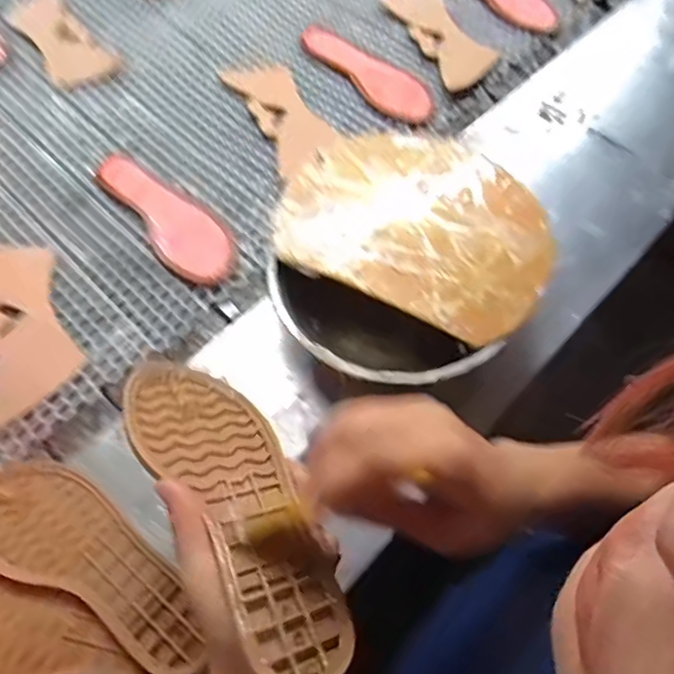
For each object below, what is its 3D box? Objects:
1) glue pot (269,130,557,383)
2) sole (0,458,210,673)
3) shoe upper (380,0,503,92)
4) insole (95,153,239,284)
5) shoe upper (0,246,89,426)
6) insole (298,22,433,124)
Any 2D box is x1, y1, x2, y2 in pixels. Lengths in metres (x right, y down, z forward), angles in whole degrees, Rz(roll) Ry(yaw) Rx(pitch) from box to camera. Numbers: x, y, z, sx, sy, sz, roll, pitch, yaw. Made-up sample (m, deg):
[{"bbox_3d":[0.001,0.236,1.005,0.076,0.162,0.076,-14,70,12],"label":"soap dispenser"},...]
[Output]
[{"bbox_3d":[0.059,-0.072,0.527,0.234,0.075,0.250,1,63,-2],"label":"glue pot"},{"bbox_3d":[-0.187,0.163,0.426,0.222,0.024,0.080,28,65,11],"label":"sole"},{"bbox_3d":[0.146,-0.424,0.788,0.089,0.018,0.224,-18,63,-10],"label":"shoe upper"},{"bbox_3d":[-0.186,-0.134,0.627,0.074,0.028,0.210,-39,71,-20],"label":"insole"},{"bbox_3d":[-0.313,-0.018,0.566,0.101,0.019,0.207,-17,65,-12],"label":"shoe upper"},{"bbox_3d":[0.041,-0.357,0.751,0.077,0.008,0.237,-32,64,-22],"label":"insole"}]

